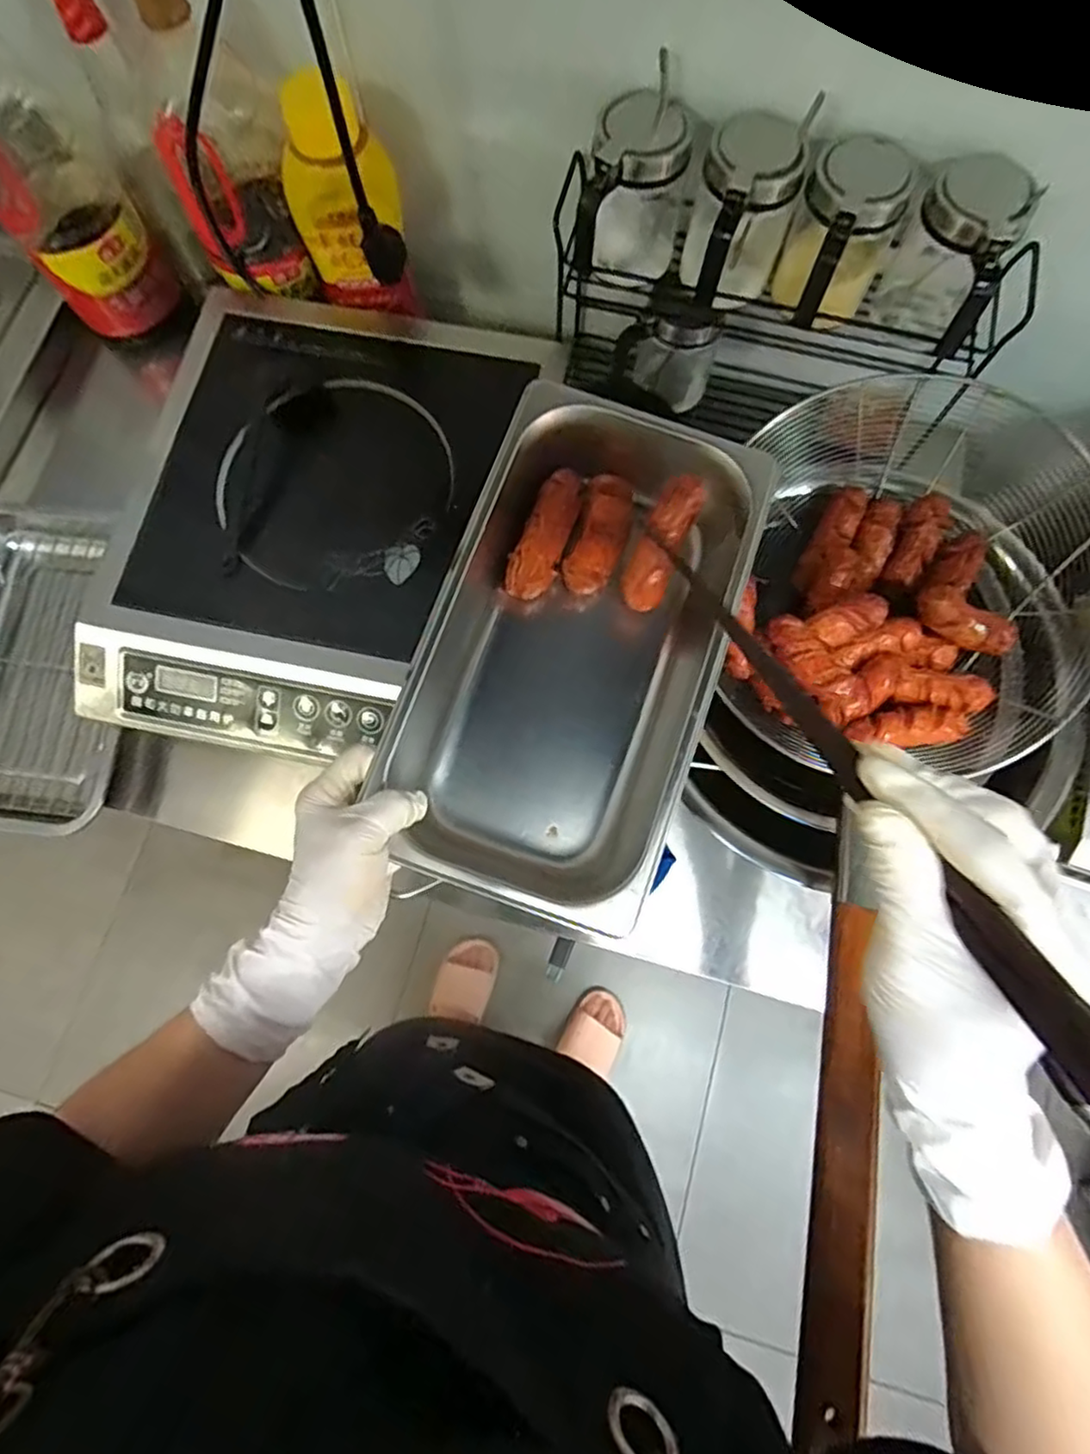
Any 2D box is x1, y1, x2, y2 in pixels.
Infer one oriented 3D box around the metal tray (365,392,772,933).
[{"bbox_3d":[0.020,-0.048,0.444,0.171,0.075,0.320,18,78,5],"label":"metal tray"}]

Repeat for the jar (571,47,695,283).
[{"bbox_3d":[0.072,-0.413,0.529,0.076,0.101,0.087,15,77,4],"label":"jar"}]

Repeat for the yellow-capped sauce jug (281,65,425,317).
[{"bbox_3d":[-0.168,-0.451,0.603,0.077,0.188,0.066,24,78,6],"label":"yellow-capped sauce jug"}]

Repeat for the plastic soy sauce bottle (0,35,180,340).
[{"bbox_3d":[-0.463,-0.507,0.614,0.110,0.268,0.094,-39,79,-8],"label":"plastic soy sauce bottle"}]

